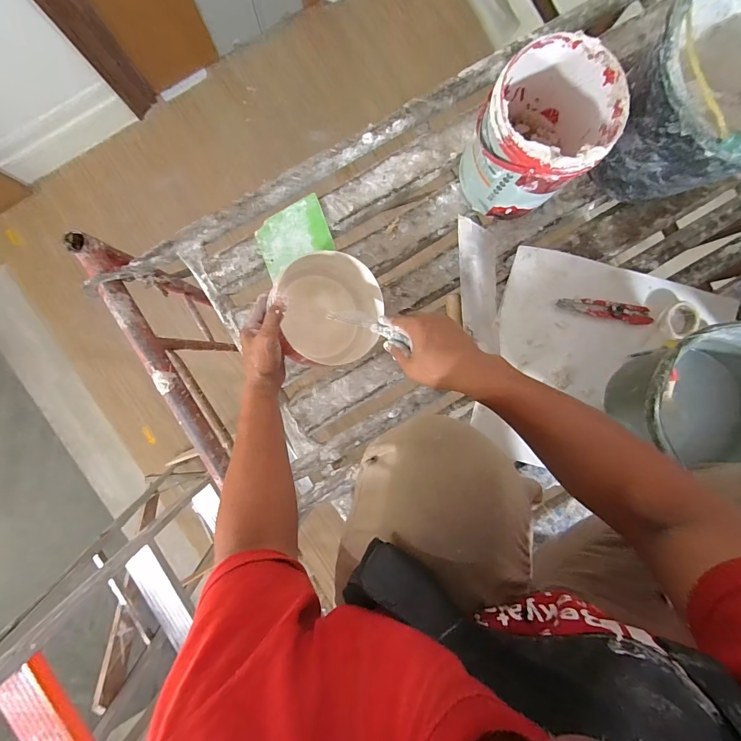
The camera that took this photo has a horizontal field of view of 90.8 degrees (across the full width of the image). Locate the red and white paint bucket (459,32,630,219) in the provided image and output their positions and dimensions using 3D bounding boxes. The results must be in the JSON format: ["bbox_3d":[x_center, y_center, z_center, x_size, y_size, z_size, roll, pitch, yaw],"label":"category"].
[{"bbox_3d":[0.254,-0.360,0.574,0.166,0.183,0.174,0,92,-3],"label":"red and white paint bucket"}]

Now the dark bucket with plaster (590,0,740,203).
[{"bbox_3d":[0.505,-0.401,0.549,0.263,0.227,0.282,0,92,-3],"label":"dark bucket with plaster"}]

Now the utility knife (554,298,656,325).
[{"bbox_3d":[0.431,-0.111,0.669,0.171,0.022,0.030,9,91,-3],"label":"utility knife"}]

